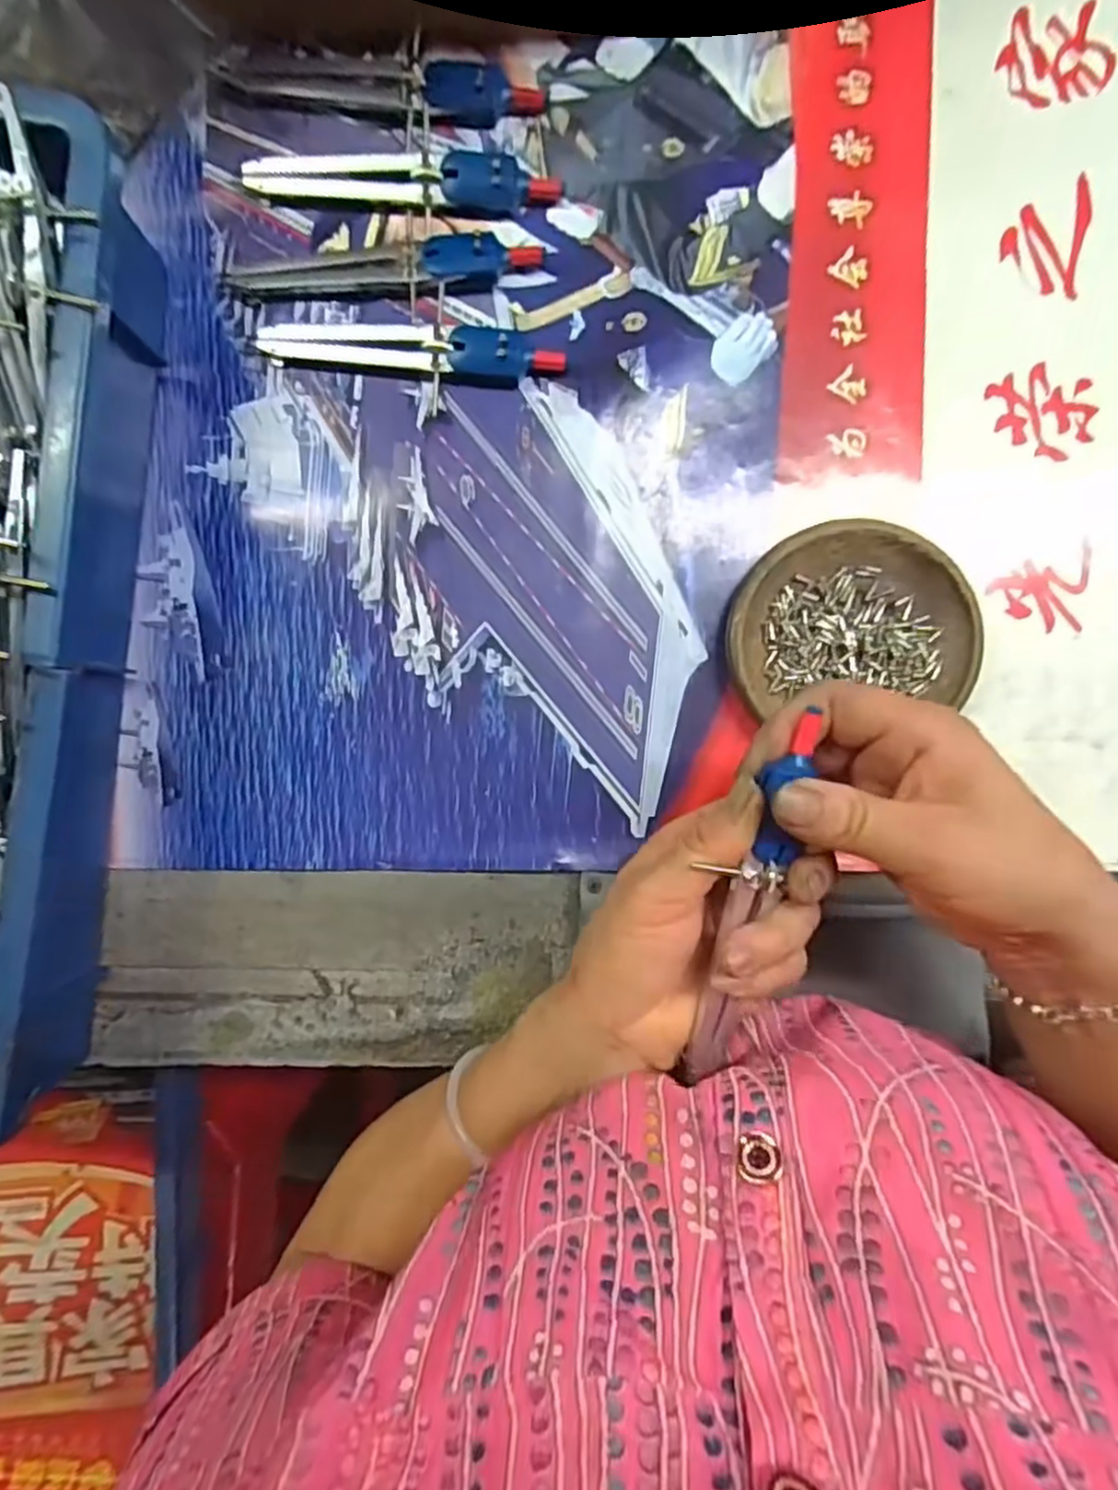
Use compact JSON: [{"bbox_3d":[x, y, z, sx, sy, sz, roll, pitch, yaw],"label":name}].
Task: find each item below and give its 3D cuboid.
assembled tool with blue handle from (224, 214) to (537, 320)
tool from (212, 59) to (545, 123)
[{"bbox_3d":[-0.083,-0.227,0.336,0.147,0.013,0.036,-6,93,1],"label":"assembled tool with blue handle"},{"bbox_3d":[-0.084,-0.309,0.330,0.149,0.012,0.029,9,93,0],"label":"tool"}]

